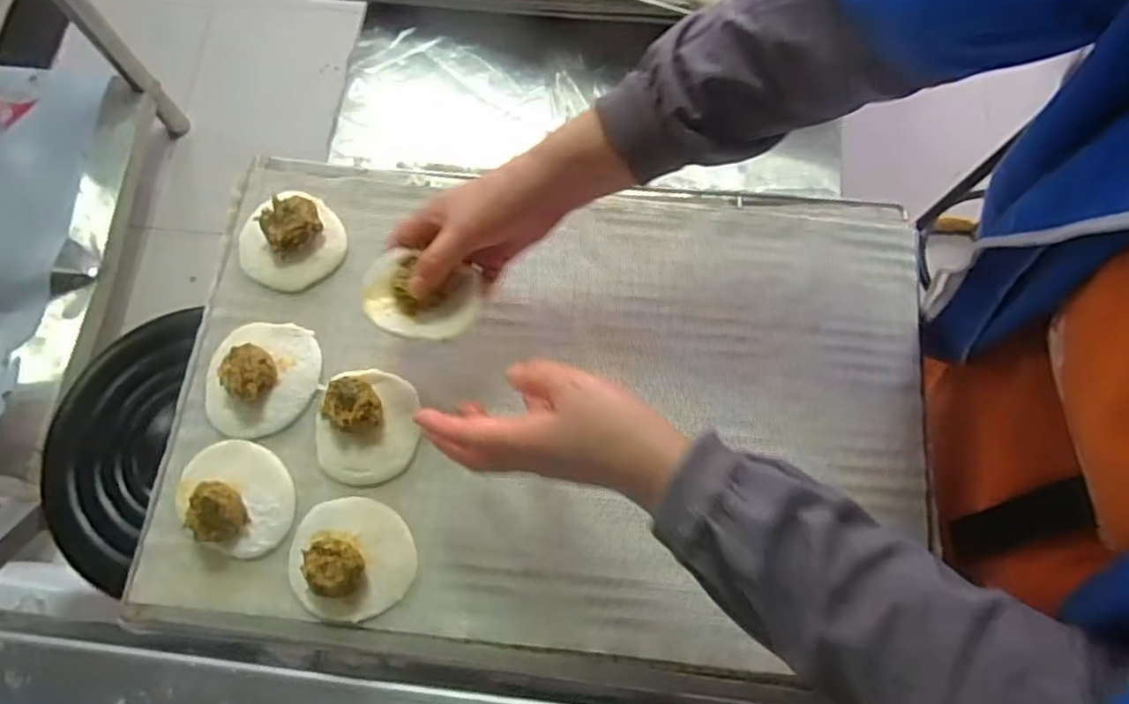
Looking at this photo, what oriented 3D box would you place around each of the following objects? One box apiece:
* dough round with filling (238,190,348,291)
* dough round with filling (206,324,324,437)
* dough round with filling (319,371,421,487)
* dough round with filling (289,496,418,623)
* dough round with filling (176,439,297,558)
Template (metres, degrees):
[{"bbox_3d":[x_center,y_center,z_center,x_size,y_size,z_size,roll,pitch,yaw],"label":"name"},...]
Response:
[{"bbox_3d":[-0.233,-0.096,0.592,0.076,0.033,0.085,38,76,10],"label":"dough round with filling"},{"bbox_3d":[-0.244,0.017,0.555,0.091,0.032,0.092,0,73,-1],"label":"dough round with filling"},{"bbox_3d":[-0.152,0.055,0.535,0.074,0.030,0.086,18,73,5],"label":"dough round with filling"},{"bbox_3d":[-0.159,0.150,0.512,0.089,0.033,0.085,0,73,-1],"label":"dough round with filling"},{"bbox_3d":[-0.248,0.106,0.524,0.091,0.032,0.074,35,76,10],"label":"dough round with filling"}]

